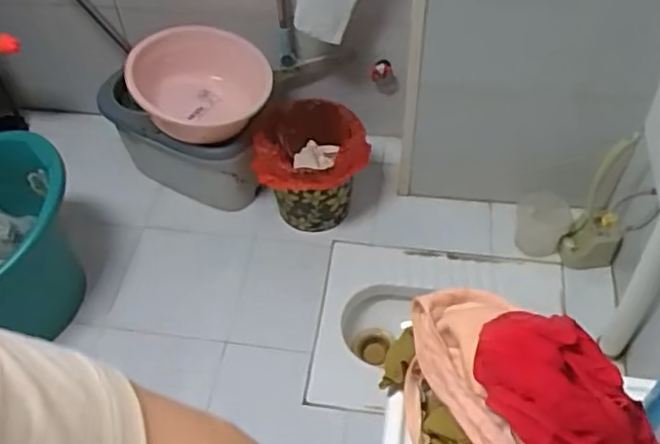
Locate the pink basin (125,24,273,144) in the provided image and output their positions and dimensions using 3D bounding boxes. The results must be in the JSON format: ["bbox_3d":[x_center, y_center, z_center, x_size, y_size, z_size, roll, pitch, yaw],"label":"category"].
[{"bbox_3d":[-0.353,-0.348,1.742,0.368,0.169,0.368,-4,52,-1],"label":"pink basin"}]

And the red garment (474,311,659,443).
[{"bbox_3d":[0.153,0.119,0.403,0.074,0.059,0.140,-34,58,-22],"label":"red garment"}]

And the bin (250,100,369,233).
[{"bbox_3d":[-0.043,-0.152,1.763,0.278,0.288,0.272,2,52,4],"label":"bin"}]

